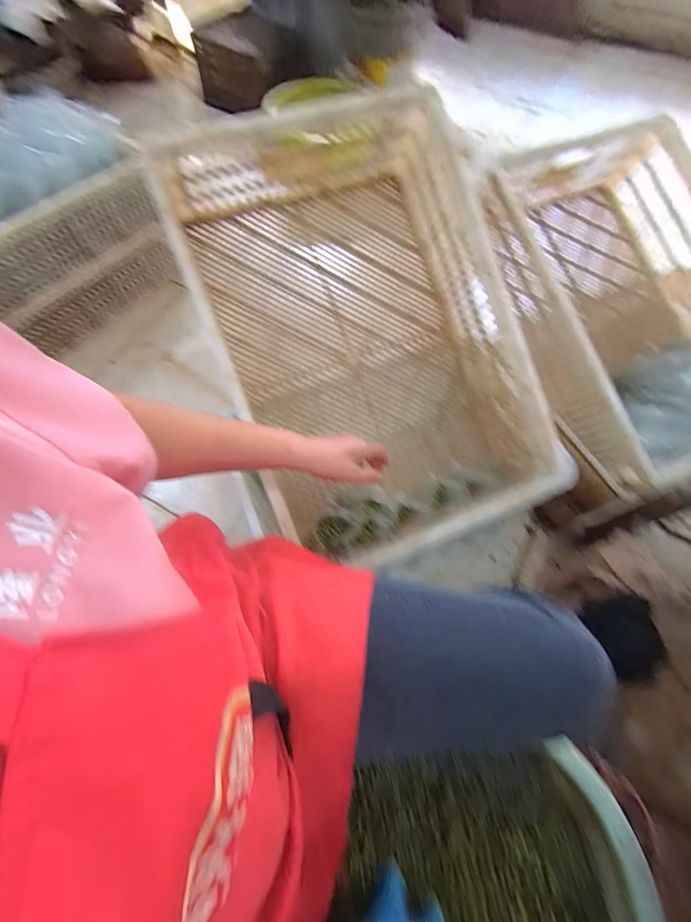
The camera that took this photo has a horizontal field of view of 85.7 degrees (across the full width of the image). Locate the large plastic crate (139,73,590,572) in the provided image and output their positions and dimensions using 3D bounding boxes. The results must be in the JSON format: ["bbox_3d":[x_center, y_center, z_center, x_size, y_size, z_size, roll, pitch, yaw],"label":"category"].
[{"bbox_3d":[0.043,-0.182,0.616,0.446,0.185,0.660,-20,94,-6],"label":"large plastic crate"}]

